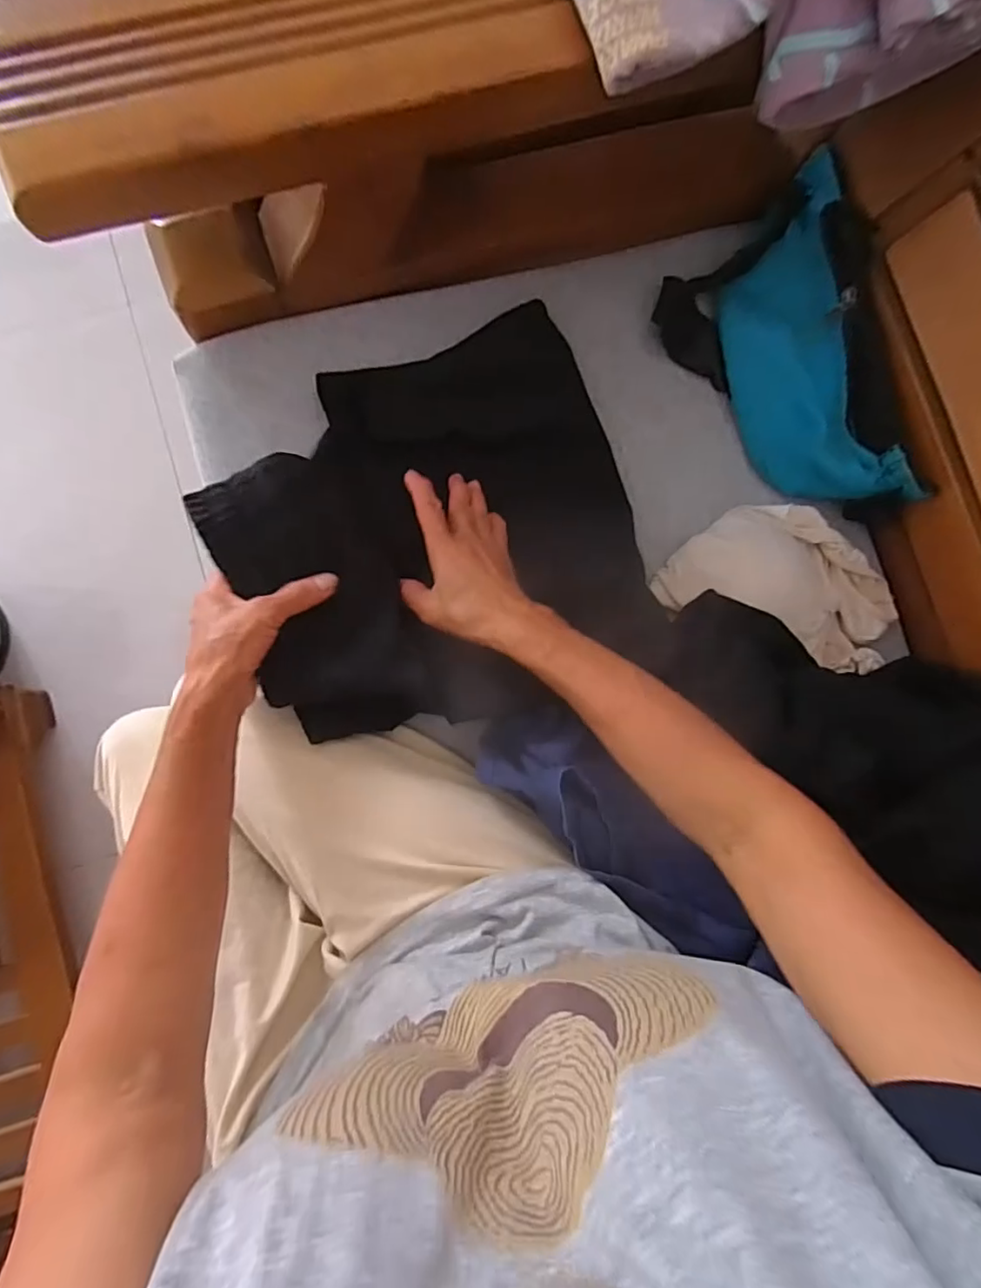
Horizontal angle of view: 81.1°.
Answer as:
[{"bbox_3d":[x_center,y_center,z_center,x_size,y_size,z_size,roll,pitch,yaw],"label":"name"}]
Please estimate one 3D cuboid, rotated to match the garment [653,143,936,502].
[{"bbox_3d":[0.259,-0.225,0.468,0.127,0.091,0.245,-32,87,-5],"label":"garment"}]

